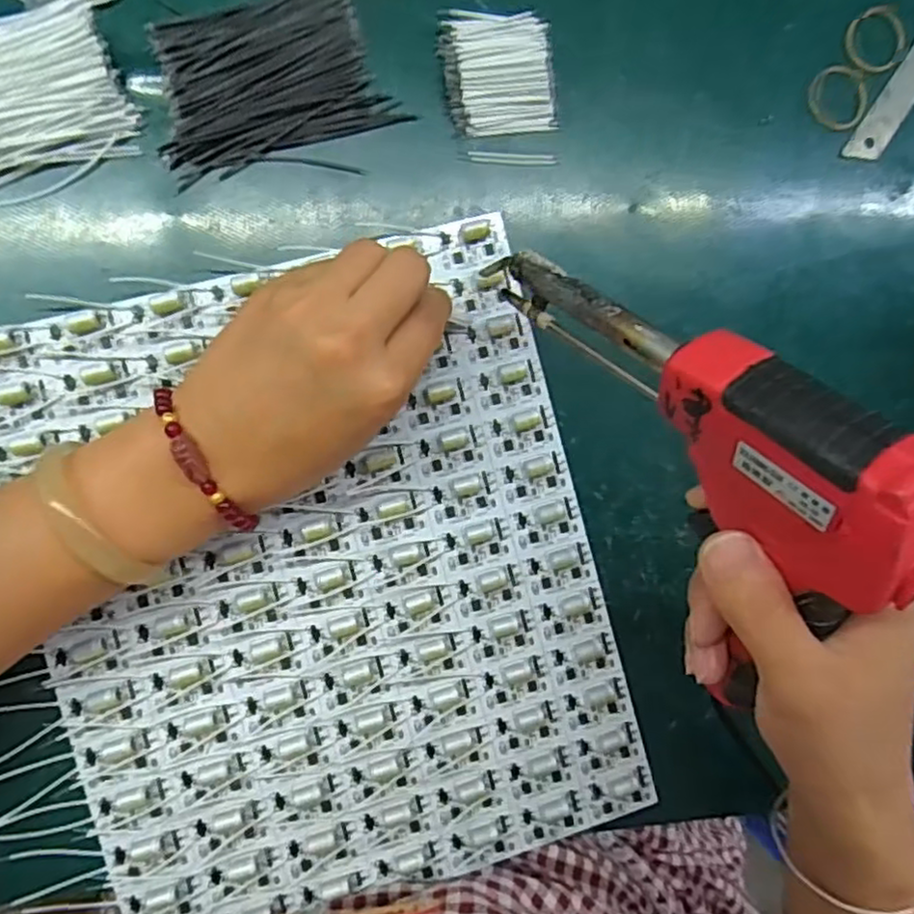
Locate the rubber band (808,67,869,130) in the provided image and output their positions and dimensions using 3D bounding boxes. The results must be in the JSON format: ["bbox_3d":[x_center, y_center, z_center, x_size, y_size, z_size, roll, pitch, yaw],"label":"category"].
[{"bbox_3d":[0.189,-0.178,0.340,0.030,0.005,0.028,0,102,1],"label":"rubber band"}]

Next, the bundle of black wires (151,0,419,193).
[{"bbox_3d":[-0.080,-0.165,0.299,0.100,0.011,0.072,-13,97,-6],"label":"bundle of black wires"}]

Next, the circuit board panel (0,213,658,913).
[{"bbox_3d":[-0.057,0.058,0.310,0.241,0.013,0.285,-15,94,-7],"label":"circuit board panel"}]

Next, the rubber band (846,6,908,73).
[{"bbox_3d":[0.208,-0.207,0.341,0.035,0.005,0.030,-17,97,-5],"label":"rubber band"}]

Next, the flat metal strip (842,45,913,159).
[{"bbox_3d":[0.228,-0.189,0.343,0.018,0.004,0.094,35,91,-9],"label":"flat metal strip"}]

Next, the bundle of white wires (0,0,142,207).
[{"bbox_3d":[-0.188,-0.148,0.286,0.094,0.011,0.073,-15,97,-5],"label":"bundle of white wires"}]

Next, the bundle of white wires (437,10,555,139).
[{"bbox_3d":[0.019,-0.177,0.313,0.051,0.010,0.055,-8,96,-6],"label":"bundle of white wires"}]

